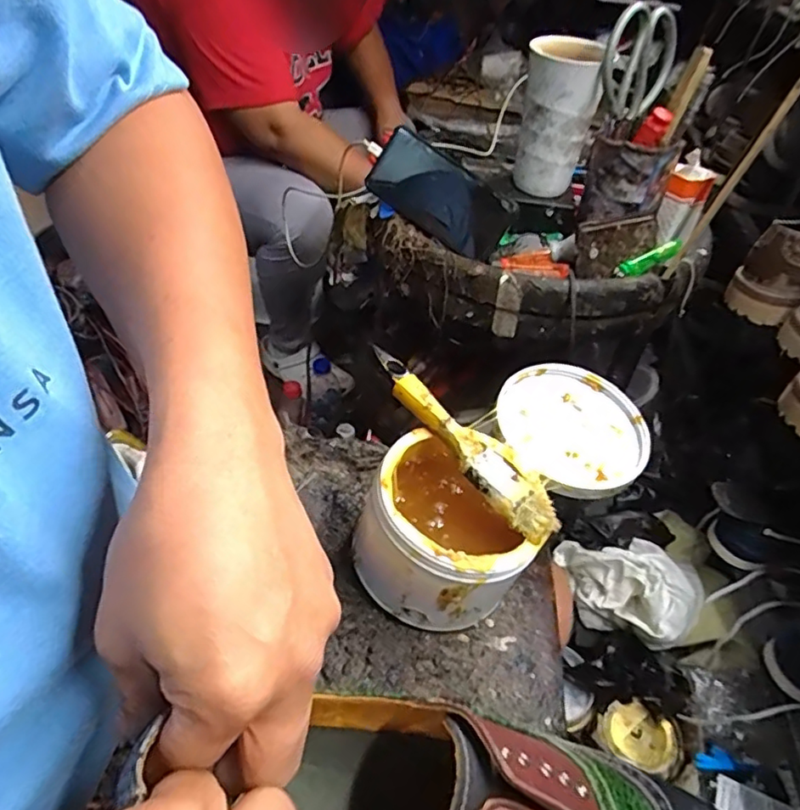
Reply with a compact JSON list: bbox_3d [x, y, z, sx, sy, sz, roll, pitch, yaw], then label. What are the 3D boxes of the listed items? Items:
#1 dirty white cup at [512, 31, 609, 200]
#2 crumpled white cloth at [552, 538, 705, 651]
[{"bbox_3d":[0.156,-0.286,0.595,0.071,0.152,0.087,14,43,10],"label":"dirty white cup"},{"bbox_3d":[0.306,0.230,0.760,0.158,0.089,0.136,30,48,25],"label":"crumpled white cloth"}]

